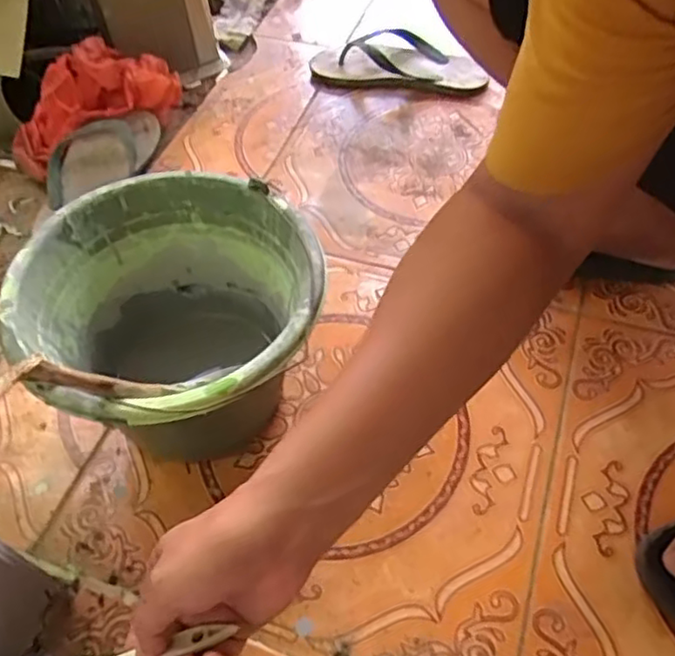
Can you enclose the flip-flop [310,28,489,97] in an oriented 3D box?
[{"bbox_3d":[0.086,-0.380,0.932,0.242,0.039,0.104,8,57,9],"label":"flip-flop"}]

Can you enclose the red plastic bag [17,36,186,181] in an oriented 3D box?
[{"bbox_3d":[-0.326,-0.299,0.869,0.228,0.104,0.082,-38,61,-20],"label":"red plastic bag"}]

